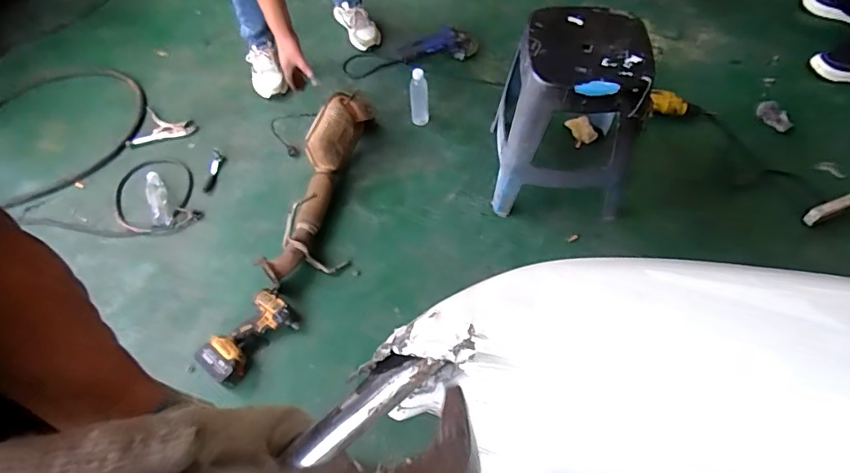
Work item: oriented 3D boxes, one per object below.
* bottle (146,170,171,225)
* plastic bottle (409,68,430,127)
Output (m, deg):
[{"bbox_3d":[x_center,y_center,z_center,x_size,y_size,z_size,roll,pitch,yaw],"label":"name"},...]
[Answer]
[{"bbox_3d":[-0.834,-0.120,1.551,0.056,0.043,0.233,-26,62,-12],"label":"bottle"},{"bbox_3d":[-0.020,-0.453,1.636,0.062,0.206,0.046,-4,60,0],"label":"plastic bottle"}]

